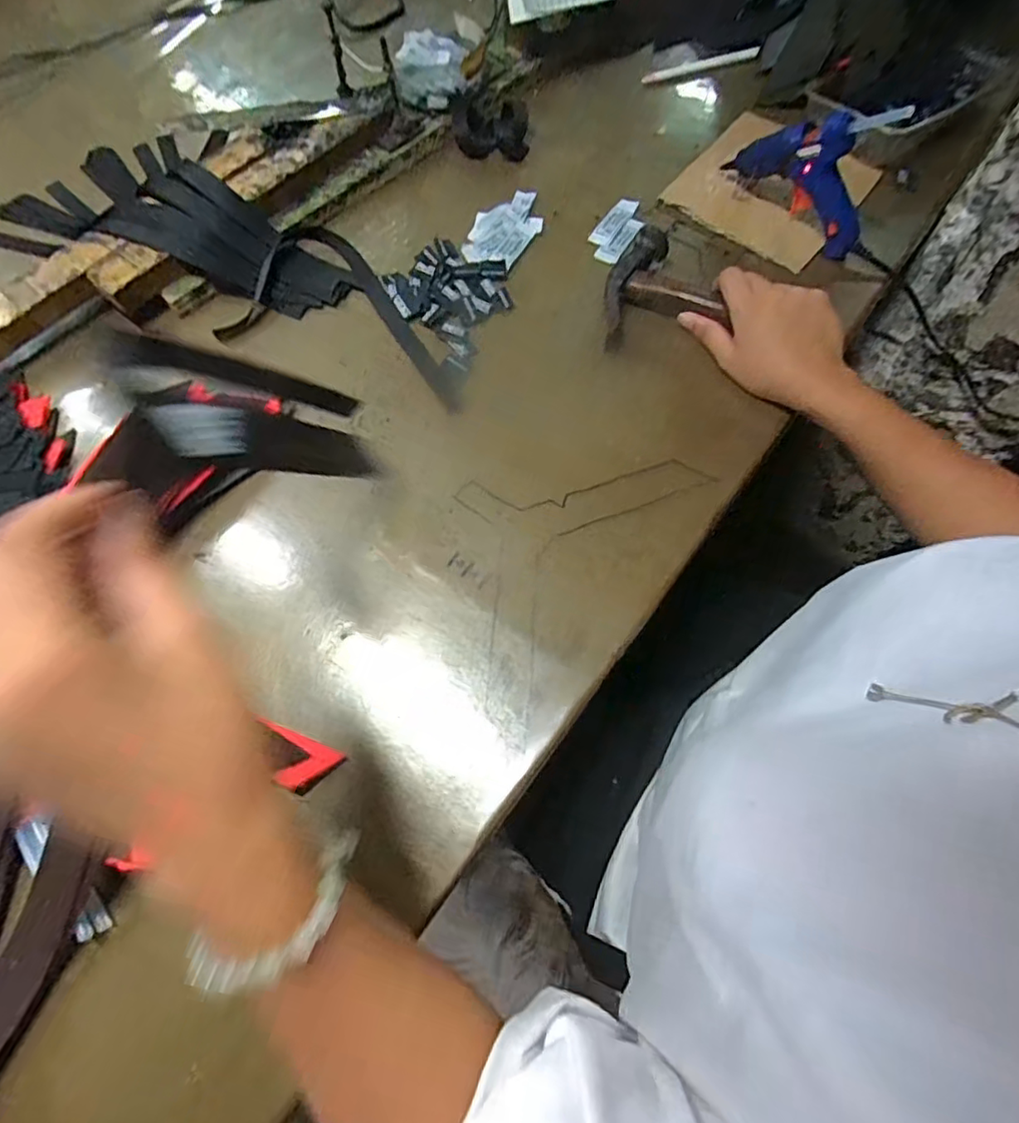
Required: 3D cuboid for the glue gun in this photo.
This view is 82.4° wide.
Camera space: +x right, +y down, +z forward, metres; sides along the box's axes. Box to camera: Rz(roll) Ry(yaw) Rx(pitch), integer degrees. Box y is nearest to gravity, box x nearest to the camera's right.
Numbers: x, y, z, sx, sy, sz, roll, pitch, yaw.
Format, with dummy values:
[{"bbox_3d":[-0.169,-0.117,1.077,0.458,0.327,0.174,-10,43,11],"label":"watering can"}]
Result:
[{"bbox_3d":[0.259,-0.341,0.498,0.132,0.101,0.033,39,74,15],"label":"glue gun"}]

